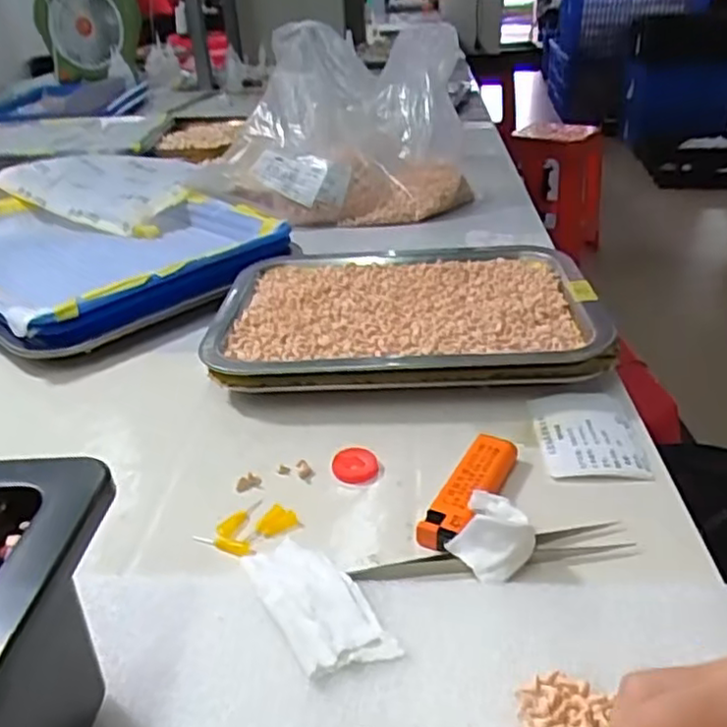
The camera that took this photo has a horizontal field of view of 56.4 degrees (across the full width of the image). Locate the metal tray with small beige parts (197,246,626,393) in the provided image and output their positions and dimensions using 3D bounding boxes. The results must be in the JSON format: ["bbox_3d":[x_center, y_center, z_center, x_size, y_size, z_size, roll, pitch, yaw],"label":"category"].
[{"bbox_3d":[0.027,-0.041,0.494,0.257,0.031,0.192,-1,31,3],"label":"metal tray with small beige parts"}]

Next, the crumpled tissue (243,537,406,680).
[{"bbox_3d":[-0.022,0.099,0.287,0.037,0.006,0.080,-18,34,-24],"label":"crumpled tissue"}]

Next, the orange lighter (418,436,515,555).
[{"bbox_3d":[0.054,0.065,0.343,0.024,0.015,0.082,13,34,25],"label":"orange lighter"}]

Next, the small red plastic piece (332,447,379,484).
[{"bbox_3d":[-0.005,0.056,0.372,0.024,0.007,0.022,-3,31,0],"label":"small red plastic piece"}]

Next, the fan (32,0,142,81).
[{"bbox_3d":[-0.641,-0.791,1.572,0.281,0.225,0.088,7,37,20],"label":"fan"}]

